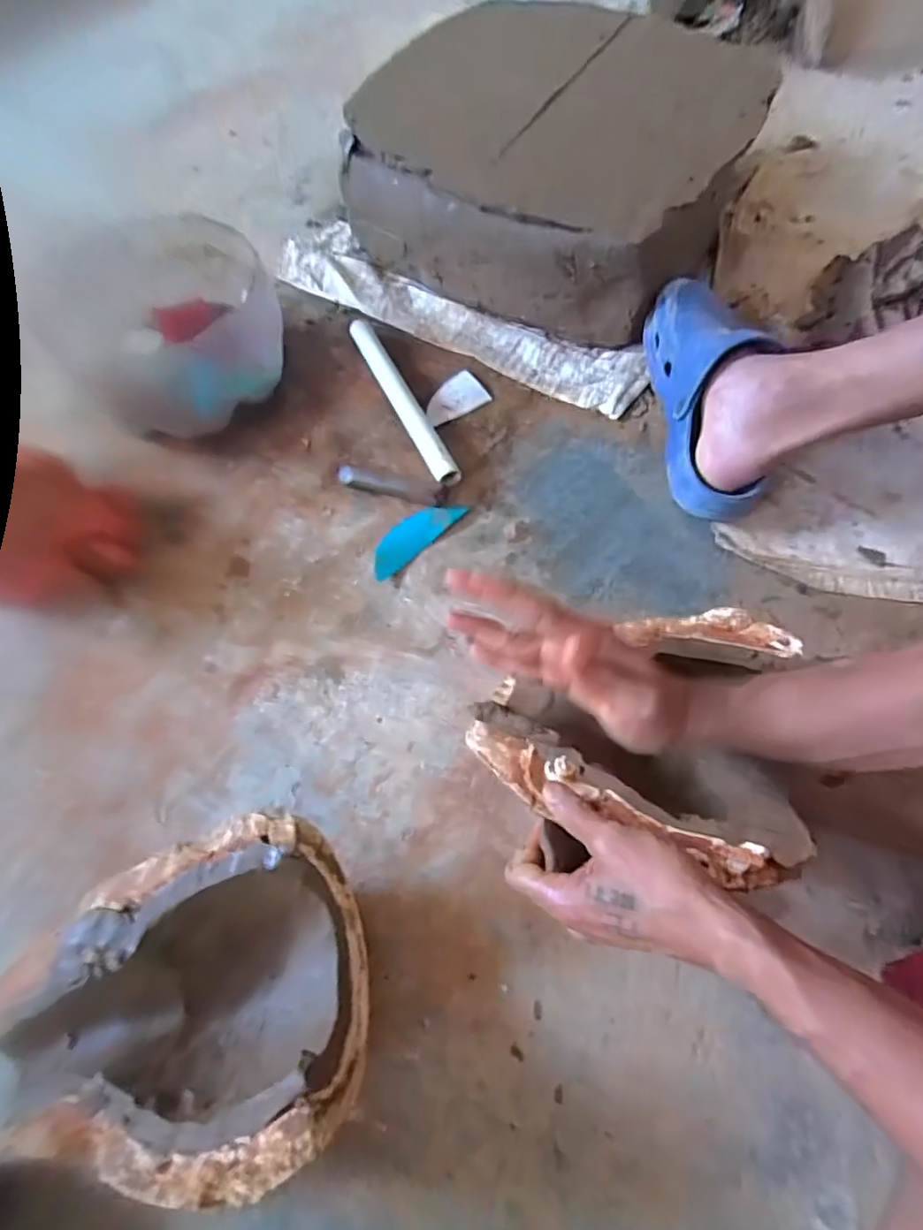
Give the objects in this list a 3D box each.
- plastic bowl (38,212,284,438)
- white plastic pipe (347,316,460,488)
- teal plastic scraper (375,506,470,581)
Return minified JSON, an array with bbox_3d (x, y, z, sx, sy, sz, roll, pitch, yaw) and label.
[{"bbox_3d":[-0.318,-0.325,0.648,0.210,0.119,0.247,-26,66,-9],"label":"plastic bowl"},{"bbox_3d":[-0.068,-0.246,0.645,0.025,0.026,0.263,-25,65,-8],"label":"white plastic pipe"},{"bbox_3d":[-0.049,-0.083,0.576,0.038,0.010,0.115,40,73,20],"label":"teal plastic scraper"}]

